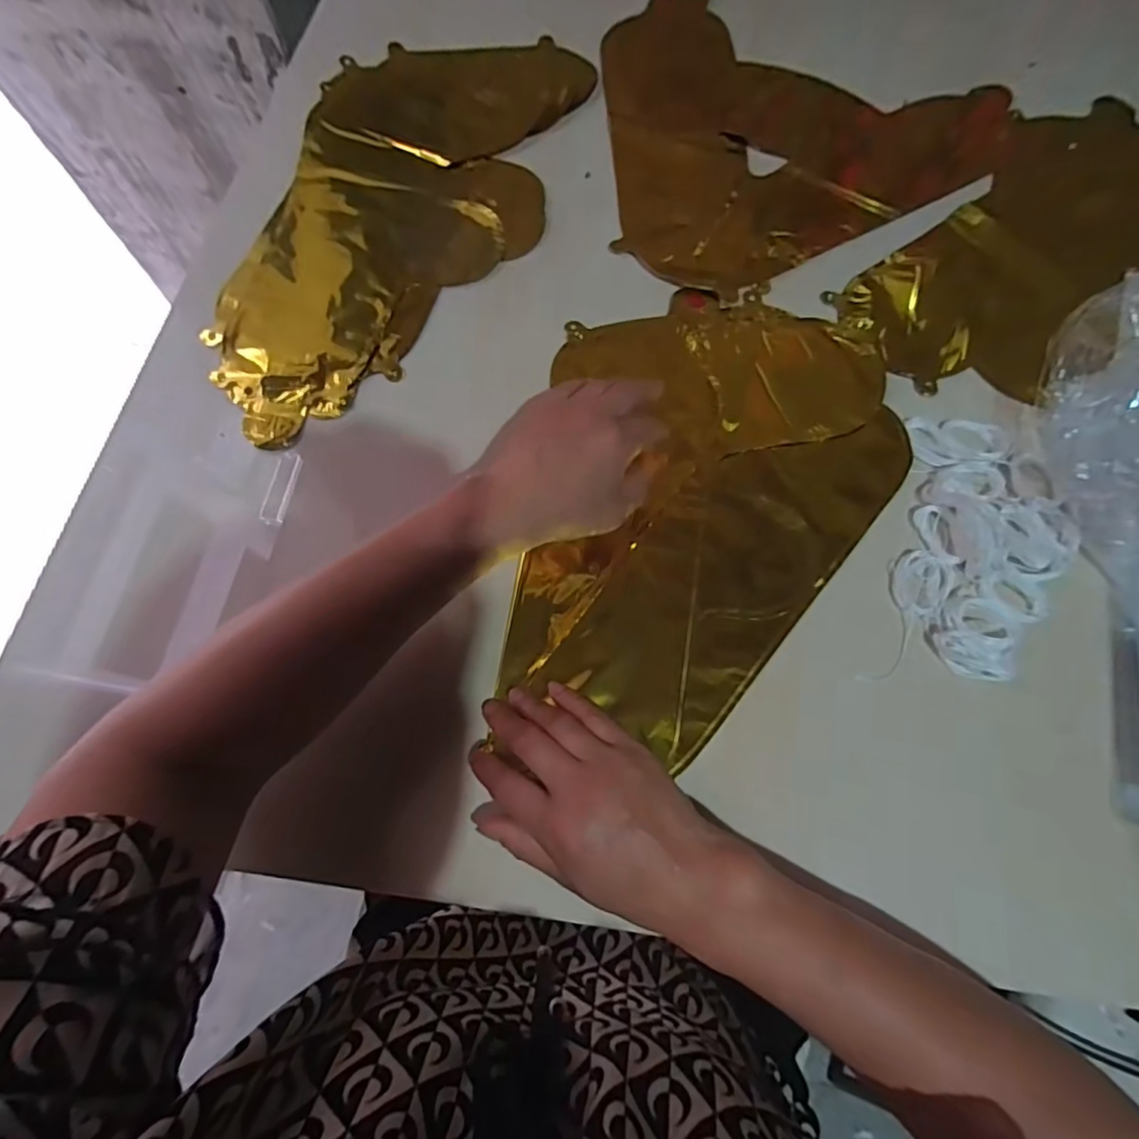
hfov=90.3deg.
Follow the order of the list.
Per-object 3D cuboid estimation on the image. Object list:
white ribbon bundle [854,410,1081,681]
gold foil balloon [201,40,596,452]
[{"bbox_3d":[0.289,-0.021,0.392,0.113,0.014,0.197,15,70,4],"label":"white ribbon bundle"},{"bbox_3d":[-0.146,-0.326,0.507,0.230,0.014,0.497,12,70,3],"label":"gold foil balloon"}]

